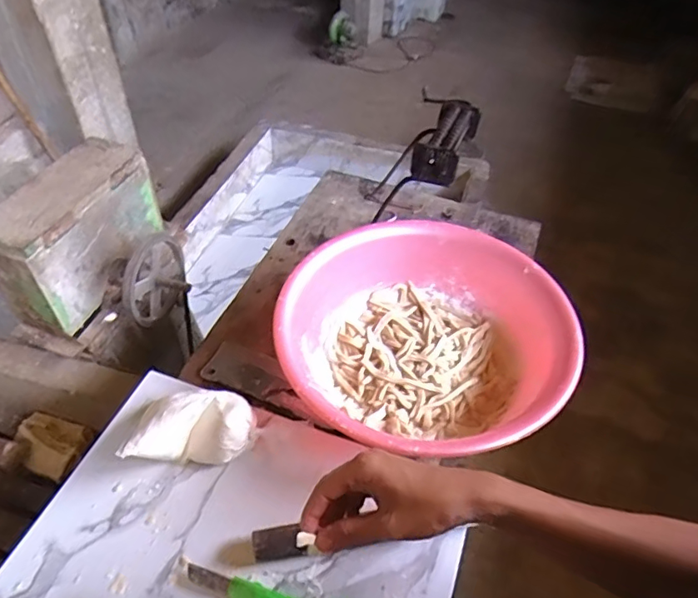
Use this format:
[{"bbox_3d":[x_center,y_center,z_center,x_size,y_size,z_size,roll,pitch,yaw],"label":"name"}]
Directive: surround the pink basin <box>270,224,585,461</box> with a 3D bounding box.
[{"bbox_3d":[0.111,0.057,0.799,0.406,0.122,0.416,1,46,-1],"label":"pink basin"}]

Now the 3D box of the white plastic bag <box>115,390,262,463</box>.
[{"bbox_3d":[-0.202,0.174,0.698,0.153,0.071,0.077,-6,47,-8],"label":"white plastic bag"}]

